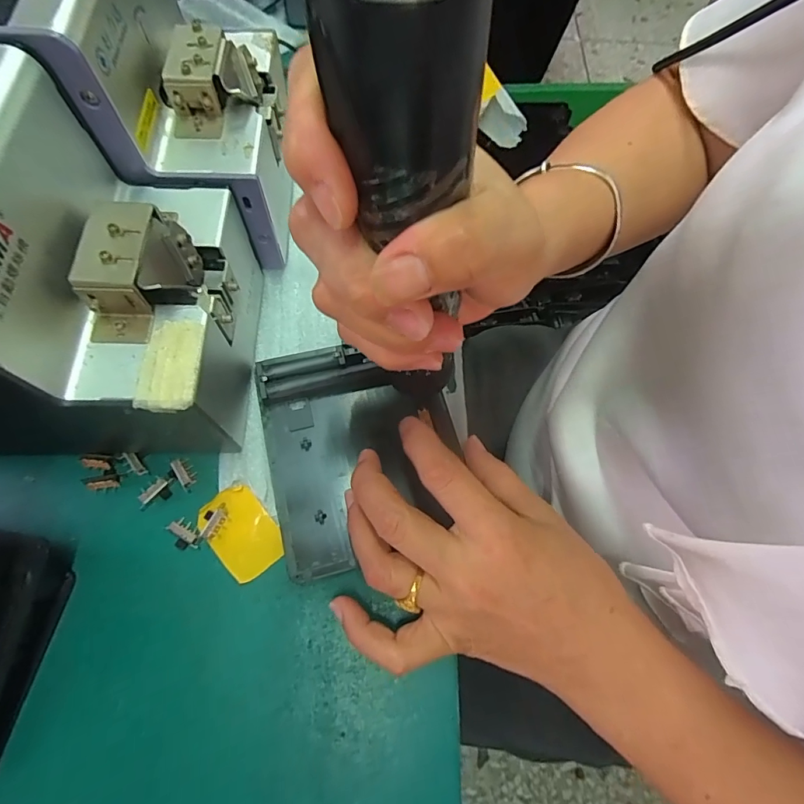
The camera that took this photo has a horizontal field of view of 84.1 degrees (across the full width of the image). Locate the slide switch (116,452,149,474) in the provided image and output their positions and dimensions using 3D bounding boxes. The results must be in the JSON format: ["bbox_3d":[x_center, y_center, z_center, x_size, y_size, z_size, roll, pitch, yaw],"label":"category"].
[{"bbox_3d":[-0.154,0.035,0.254,0.009,0.004,0.017,-39,75,-16],"label":"slide switch"}]

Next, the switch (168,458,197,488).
[{"bbox_3d":[-0.125,0.040,0.254,0.012,0.005,0.017,-34,74,-15],"label":"switch"}]

